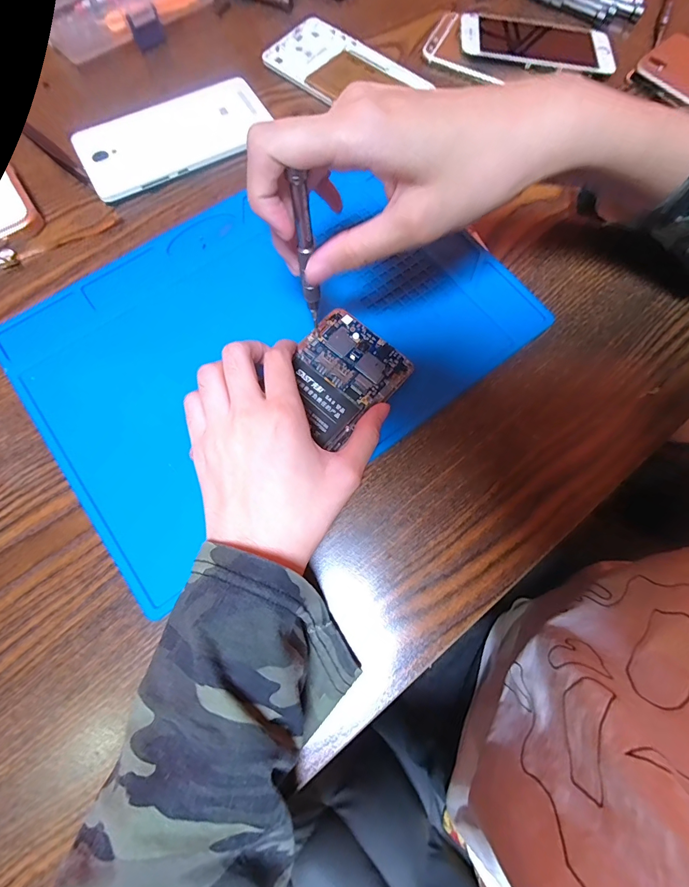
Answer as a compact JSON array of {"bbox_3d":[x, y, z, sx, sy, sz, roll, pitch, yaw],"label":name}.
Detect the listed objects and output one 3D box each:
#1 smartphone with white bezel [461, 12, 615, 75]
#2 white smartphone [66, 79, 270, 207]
[{"bbox_3d":[0.170,-0.358,0.341,0.130,0.012,0.069,7,74,1],"label":"smartphone with white bezel"},{"bbox_3d":[-0.135,-0.246,0.310,0.146,0.010,0.076,-27,77,-8],"label":"white smartphone"}]

